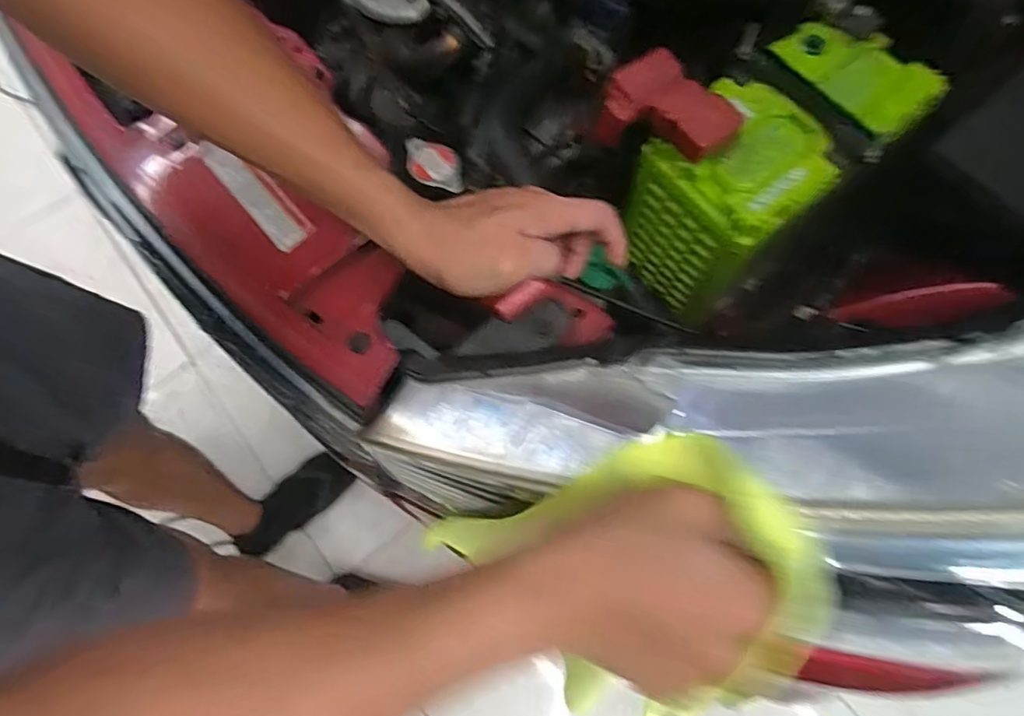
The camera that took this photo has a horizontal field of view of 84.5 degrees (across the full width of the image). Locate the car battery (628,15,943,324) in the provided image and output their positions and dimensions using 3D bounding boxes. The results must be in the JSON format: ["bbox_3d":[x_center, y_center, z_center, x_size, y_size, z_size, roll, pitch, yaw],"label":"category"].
[{"bbox_3d":[0.242,-0.180,0.538,0.228,0.173,0.132,-34,73,-8],"label":"car battery"}]

